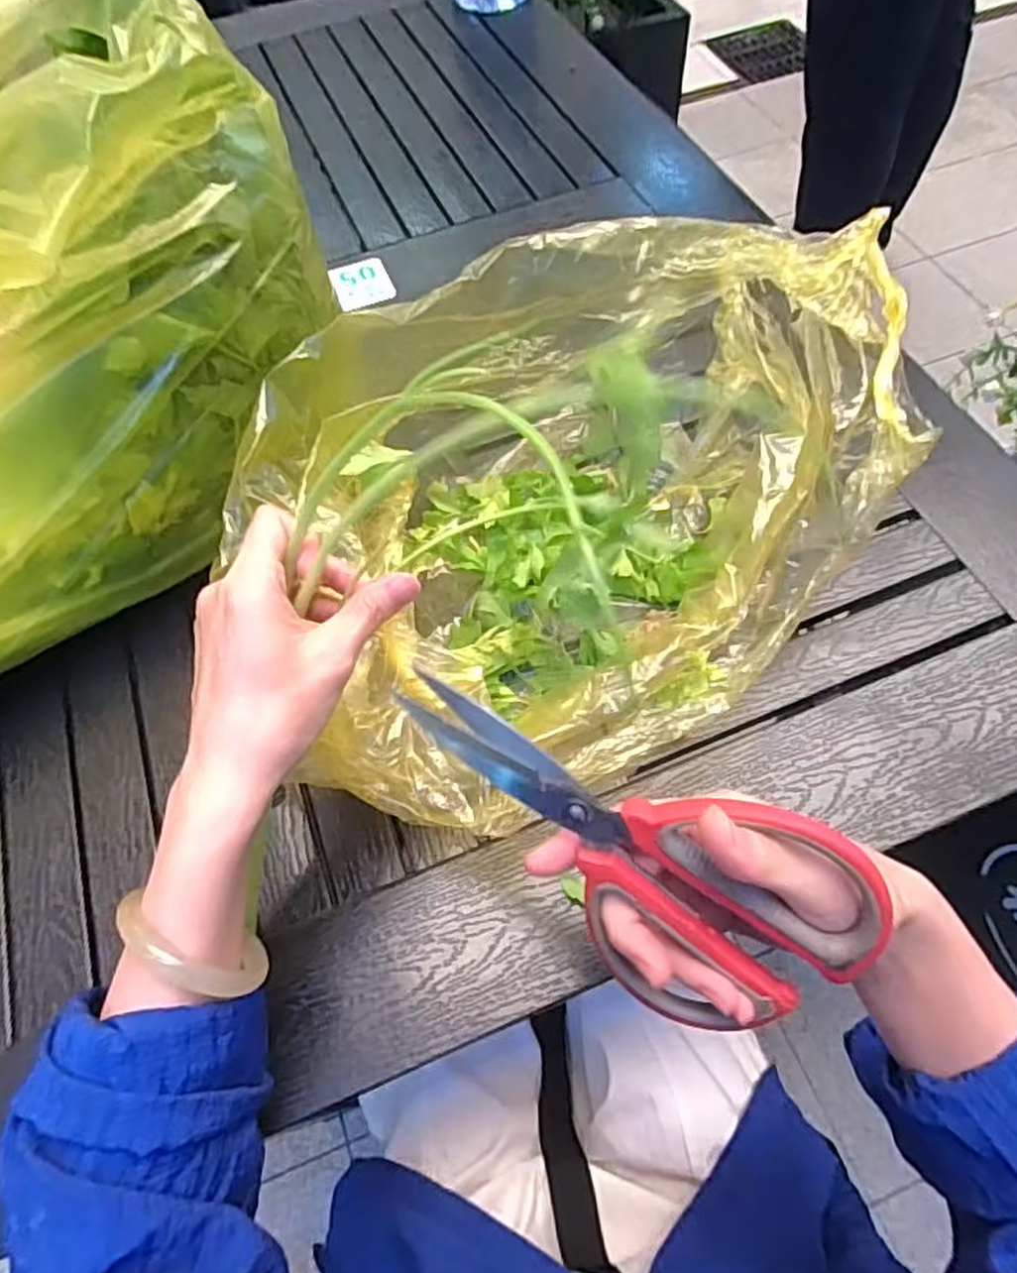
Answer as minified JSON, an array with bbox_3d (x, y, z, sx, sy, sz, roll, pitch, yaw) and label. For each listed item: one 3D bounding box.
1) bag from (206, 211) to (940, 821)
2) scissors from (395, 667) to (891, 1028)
[{"bbox_3d":[0.051,-0.074,0.425,0.383,0.159,0.276,-25,62,-10],"label":"bag"},{"bbox_3d":[0.038,0.084,0.267,0.171,0.092,0.011,22,26,8],"label":"scissors"}]

